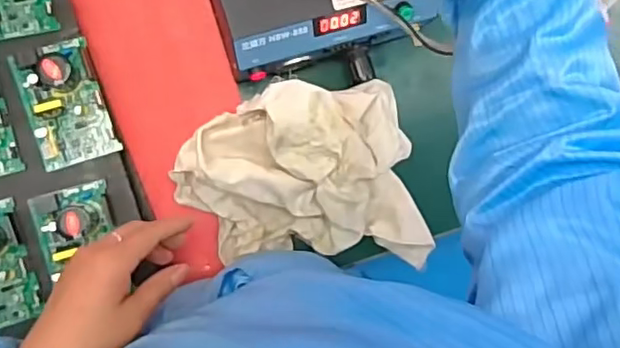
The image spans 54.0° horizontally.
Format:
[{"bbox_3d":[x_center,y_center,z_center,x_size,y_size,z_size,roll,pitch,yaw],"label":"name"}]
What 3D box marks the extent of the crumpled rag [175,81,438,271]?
[{"bbox_3d":[0.002,0.009,0.594,0.251,0.130,0.181,-7,89,-10],"label":"crumpled rag"}]

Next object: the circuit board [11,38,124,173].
[{"bbox_3d":[-0.223,-0.066,0.545,0.069,0.050,0.110,-19,91,-10],"label":"circuit board"}]

